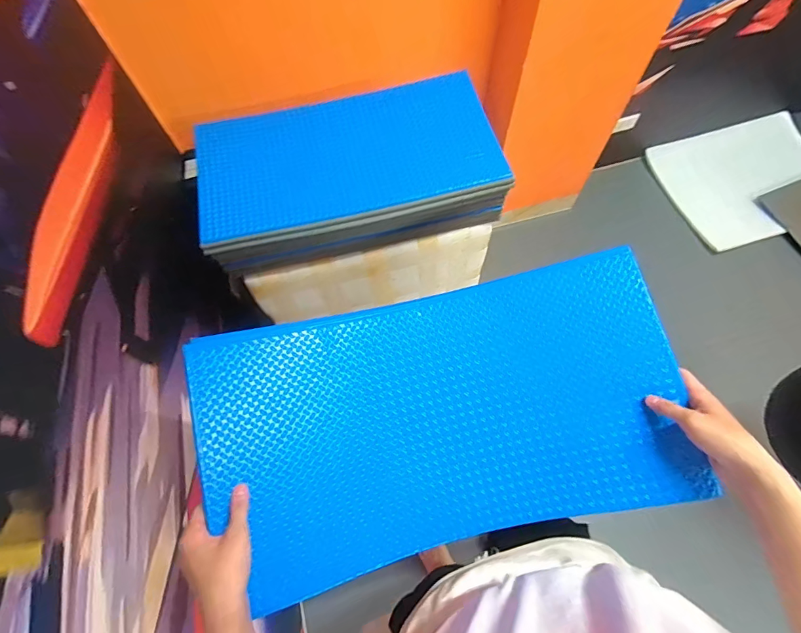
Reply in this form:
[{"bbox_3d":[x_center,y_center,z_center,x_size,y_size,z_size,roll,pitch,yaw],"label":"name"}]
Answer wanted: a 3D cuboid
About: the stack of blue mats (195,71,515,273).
[{"bbox_3d":[-0.112,-0.323,0.895,0.588,0.161,0.343,-14,65,-5],"label":"stack of blue mats"}]

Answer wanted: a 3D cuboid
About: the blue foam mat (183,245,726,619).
[{"bbox_3d":[0.053,0.128,0.532,0.567,0.124,0.314,-13,65,-4],"label":"blue foam mat"}]

